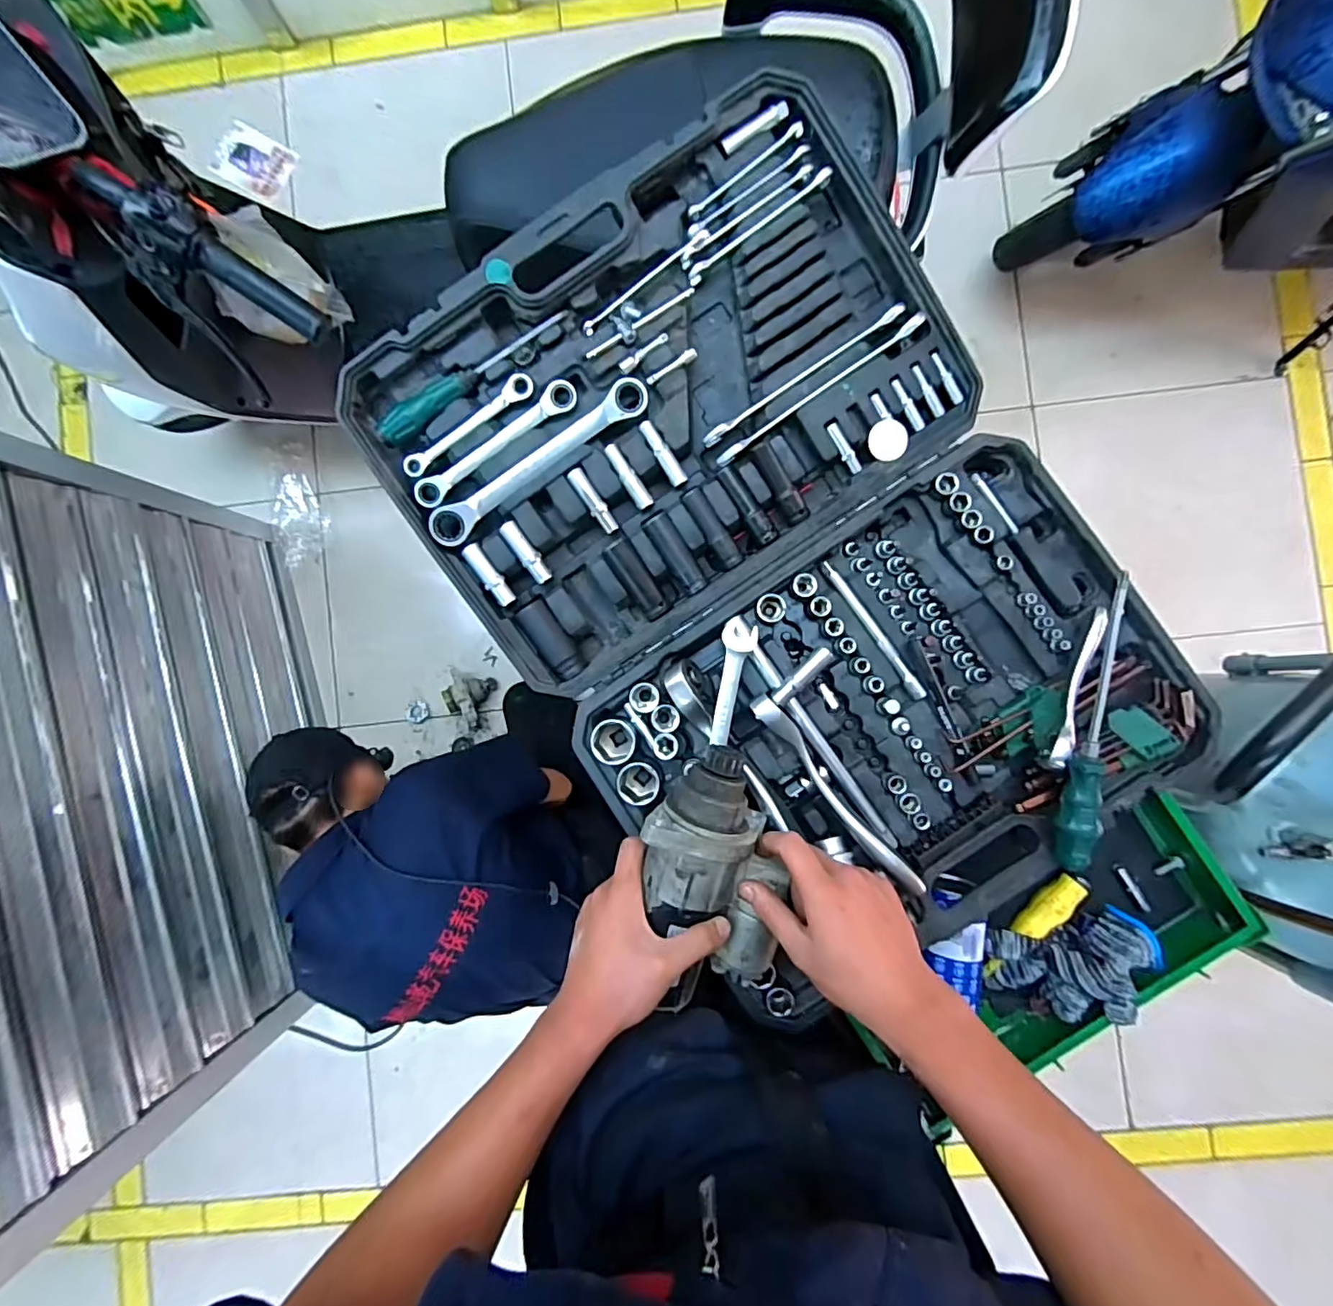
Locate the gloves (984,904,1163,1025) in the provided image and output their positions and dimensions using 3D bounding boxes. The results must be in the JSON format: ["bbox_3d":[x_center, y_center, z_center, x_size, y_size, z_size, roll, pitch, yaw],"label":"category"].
[{"bbox_3d":[0.401,0.309,0.559,0.148,0.063,0.083,-12,88,2],"label":"gloves"}]

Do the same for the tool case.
[{"bbox_3d":[0.099,-0.082,0.514,0.500,0.091,0.702,-33,88,1],"label":"tool case"}]

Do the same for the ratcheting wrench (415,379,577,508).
[{"bbox_3d":[-0.154,-0.187,0.512,0.169,0.012,0.026,-36,88,1],"label":"ratcheting wrench"}]

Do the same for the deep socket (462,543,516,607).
[{"bbox_3d":[-0.166,-0.074,0.532,0.017,0.016,0.065,-33,88,1],"label":"deep socket"}]

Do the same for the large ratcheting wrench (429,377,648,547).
[{"bbox_3d":[-0.117,-0.173,0.514,0.229,0.021,0.033,-35,88,1],"label":"large ratcheting wrench"}]

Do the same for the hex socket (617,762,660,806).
[{"bbox_3d":[-0.026,0.122,0.541,0.039,0.037,0.037,29,90,3],"label":"hex socket"}]

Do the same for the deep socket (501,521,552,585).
[{"bbox_3d":[-0.129,-0.094,0.530,0.016,0.015,0.065,-33,101,1],"label":"deep socket"}]

